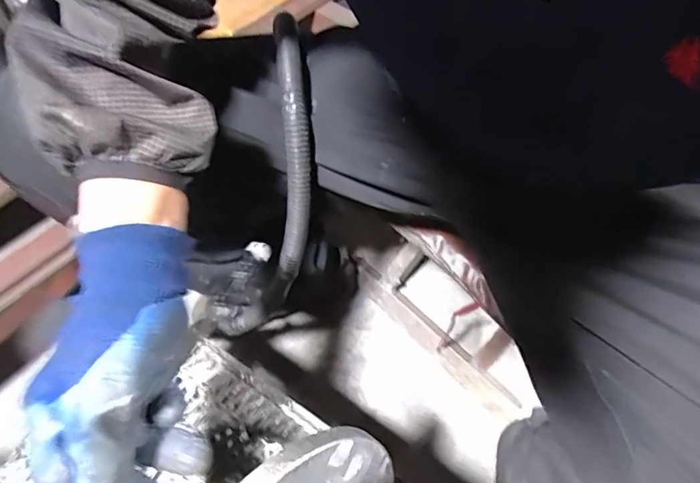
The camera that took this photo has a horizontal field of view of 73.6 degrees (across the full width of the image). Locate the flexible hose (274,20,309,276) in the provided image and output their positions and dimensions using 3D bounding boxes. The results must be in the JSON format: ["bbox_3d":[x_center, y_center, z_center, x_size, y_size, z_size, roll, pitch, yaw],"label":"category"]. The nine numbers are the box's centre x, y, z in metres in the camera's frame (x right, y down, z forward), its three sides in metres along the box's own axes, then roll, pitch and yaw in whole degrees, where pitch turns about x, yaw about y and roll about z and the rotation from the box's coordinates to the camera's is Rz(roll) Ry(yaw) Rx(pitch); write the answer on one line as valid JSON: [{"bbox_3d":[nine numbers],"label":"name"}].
[{"bbox_3d":[-0.048,-0.072,0.399,0.029,0.224,0.052,1,17,0],"label":"flexible hose"}]

